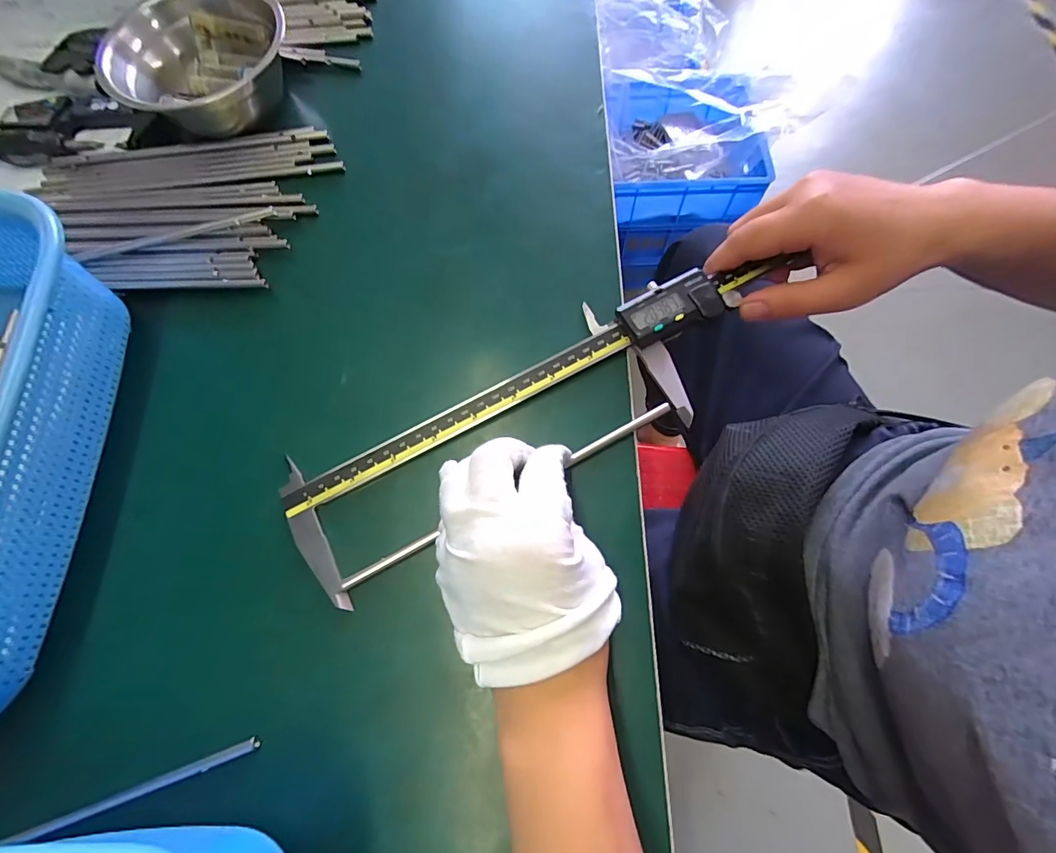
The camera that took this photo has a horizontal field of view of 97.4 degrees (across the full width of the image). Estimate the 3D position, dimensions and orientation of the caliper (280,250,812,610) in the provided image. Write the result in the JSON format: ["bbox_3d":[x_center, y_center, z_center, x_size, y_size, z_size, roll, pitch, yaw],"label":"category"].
[{"bbox_3d":[0.020,-0.014,0.270,0.326,0.022,0.080,-29,73,-4],"label":"caliper"}]

